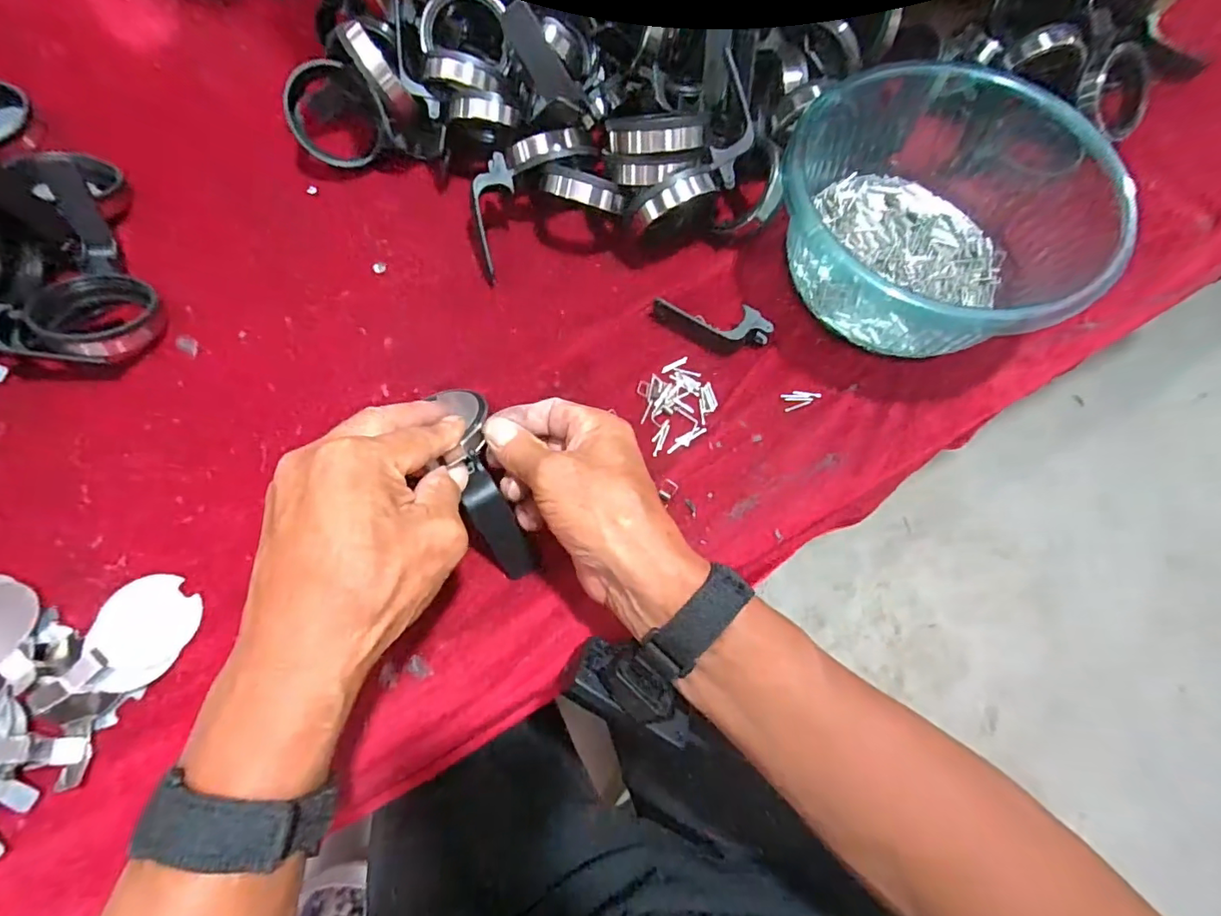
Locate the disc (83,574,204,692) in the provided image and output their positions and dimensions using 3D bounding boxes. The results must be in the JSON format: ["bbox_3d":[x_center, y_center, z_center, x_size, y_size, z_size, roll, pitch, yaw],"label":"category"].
[{"bbox_3d":[-0.294,0.108,0.332,0.053,0.010,0.066,24,74,6],"label":"disc"}]

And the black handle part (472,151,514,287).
[{"bbox_3d":[-0.090,-0.181,0.401,0.026,0.020,0.092,9,99,2],"label":"black handle part"}]

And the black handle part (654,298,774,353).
[{"bbox_3d":[0.074,-0.100,0.392,0.087,0.025,0.026,14,73,3],"label":"black handle part"}]

